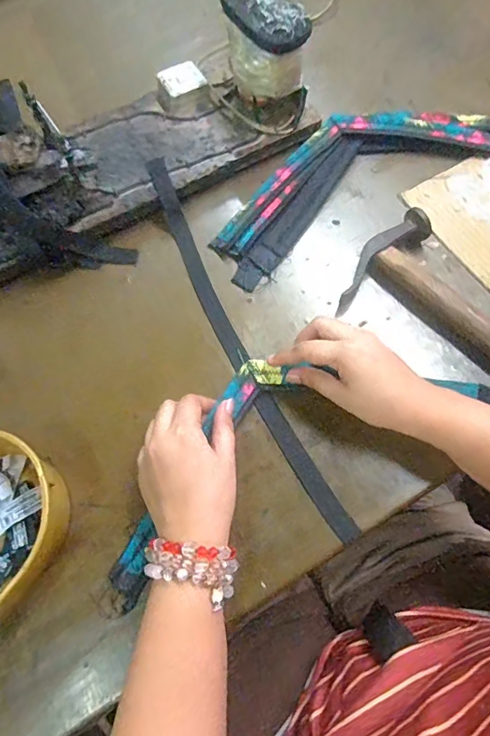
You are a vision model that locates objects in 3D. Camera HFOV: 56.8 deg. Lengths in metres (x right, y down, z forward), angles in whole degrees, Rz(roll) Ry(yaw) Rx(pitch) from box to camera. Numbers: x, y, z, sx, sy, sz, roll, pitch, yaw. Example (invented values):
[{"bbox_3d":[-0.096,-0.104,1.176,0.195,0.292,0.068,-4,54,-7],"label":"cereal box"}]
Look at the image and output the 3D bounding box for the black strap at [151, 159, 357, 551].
[{"bbox_3d":[-0.010,-0.036,0.425,0.028,0.023,0.413,-24,71,-10],"label":"black strap"}]

